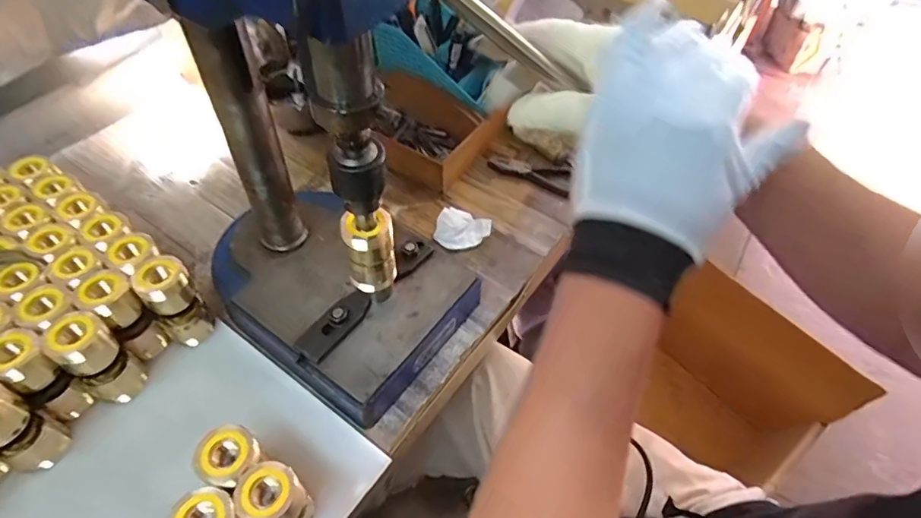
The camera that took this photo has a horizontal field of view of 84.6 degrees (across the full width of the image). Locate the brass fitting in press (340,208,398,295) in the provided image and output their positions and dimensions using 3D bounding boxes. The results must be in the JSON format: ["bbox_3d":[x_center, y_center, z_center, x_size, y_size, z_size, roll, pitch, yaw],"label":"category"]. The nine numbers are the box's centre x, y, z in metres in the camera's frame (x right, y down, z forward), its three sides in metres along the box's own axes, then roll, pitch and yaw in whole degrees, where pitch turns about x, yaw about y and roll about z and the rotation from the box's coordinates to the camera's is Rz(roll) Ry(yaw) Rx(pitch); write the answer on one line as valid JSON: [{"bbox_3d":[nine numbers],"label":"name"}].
[{"bbox_3d":[-0.078,-0.001,0.446,0.041,0.100,0.032,-6,53,-7],"label":"brass fitting in press"}]

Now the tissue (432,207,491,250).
[{"bbox_3d":[0.001,-0.033,0.583,0.061,0.024,0.042,15,54,10],"label":"tissue"}]

